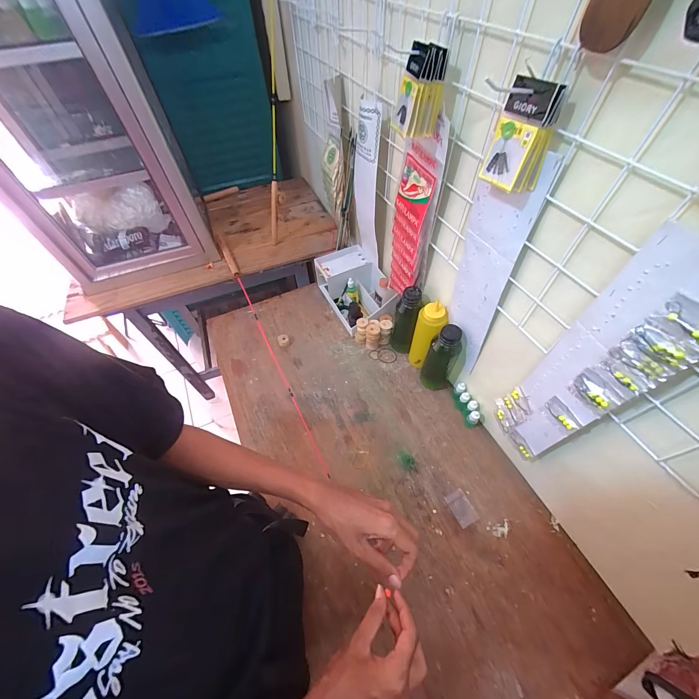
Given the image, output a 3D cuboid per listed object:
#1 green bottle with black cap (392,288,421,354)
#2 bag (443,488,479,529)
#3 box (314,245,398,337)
[{"bbox_3d":[0.133,-0.066,0.732,0.050,0.197,0.051,-1,55,1],"label":"green bottle with black cap"},{"bbox_3d":[0.215,0.304,0.584,0.039,0.004,0.060,-22,57,-13],"label":"bag"},{"bbox_3d":[0.017,-0.174,0.870,0.151,0.106,0.236,-23,58,-14],"label":"box"}]

